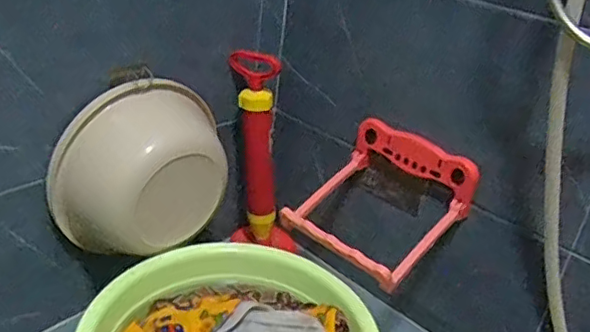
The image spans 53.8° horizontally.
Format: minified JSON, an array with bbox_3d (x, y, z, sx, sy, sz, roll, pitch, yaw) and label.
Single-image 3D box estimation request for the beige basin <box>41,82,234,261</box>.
[{"bbox_3d":[-0.227,0.008,0.894,0.268,0.223,0.131,-15,35,-35],"label":"beige basin"}]

